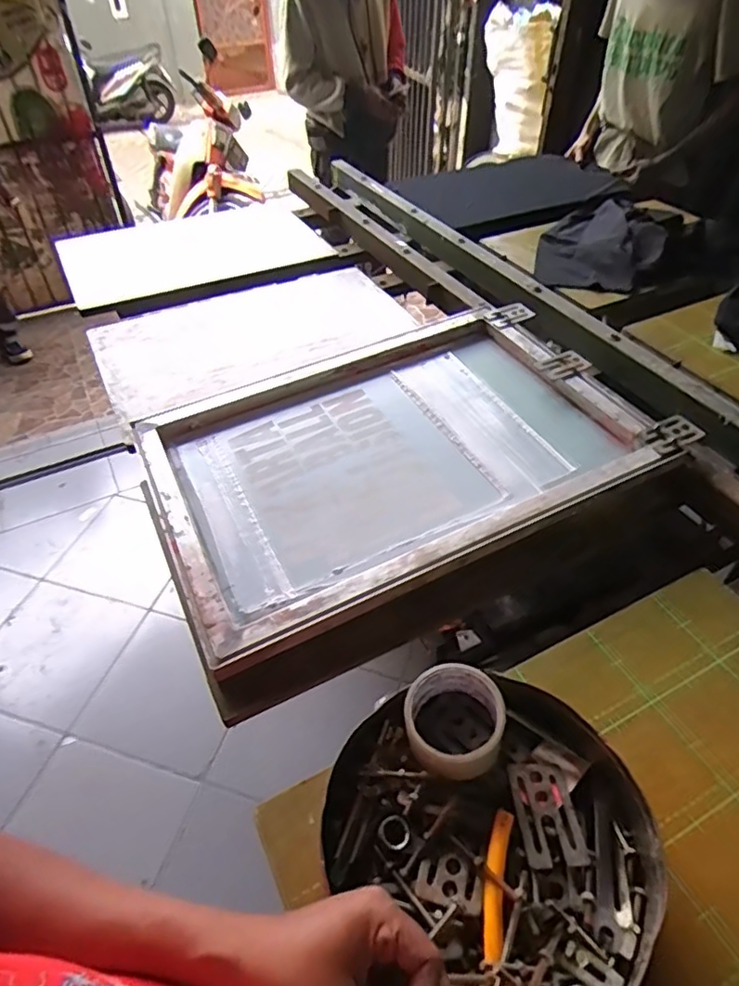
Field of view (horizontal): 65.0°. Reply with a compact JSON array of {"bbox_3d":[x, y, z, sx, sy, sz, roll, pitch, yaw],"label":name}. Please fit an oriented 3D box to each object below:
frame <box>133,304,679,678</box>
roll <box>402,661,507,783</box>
[{"bbox_3d":[0.026,-0.069,0.845,0.658,0.054,0.451,-20,49,-18],"label":"frame"},{"bbox_3d":[0.076,0.205,0.524,0.090,0.044,0.089,0,45,0],"label":"roll"}]

